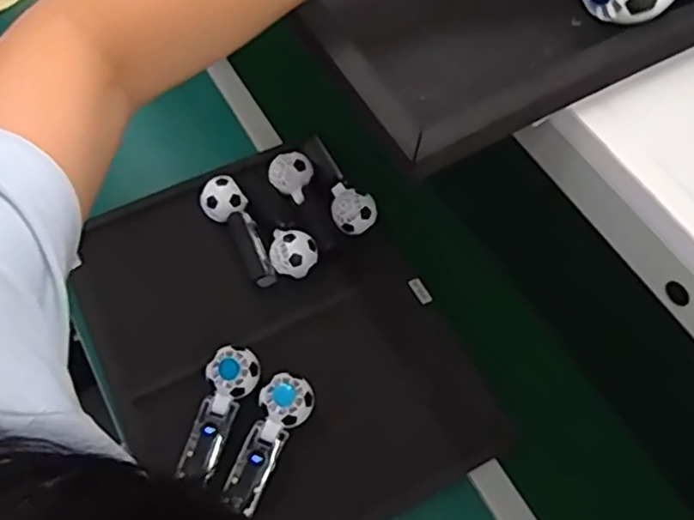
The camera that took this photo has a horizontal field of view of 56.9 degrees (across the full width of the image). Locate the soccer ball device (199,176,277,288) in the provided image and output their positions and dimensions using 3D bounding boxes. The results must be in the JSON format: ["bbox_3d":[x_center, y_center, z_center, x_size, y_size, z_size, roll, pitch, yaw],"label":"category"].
[{"bbox_3d":[-0.156,-0.038,0.901,0.062,0.051,0.173,-19,61,-13],"label":"soccer ball device"}]

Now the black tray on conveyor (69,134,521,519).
[{"bbox_3d":[-0.100,0.095,0.846,0.422,0.073,0.550,-27,68,-14],"label":"black tray on conveyor"}]

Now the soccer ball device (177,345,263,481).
[{"bbox_3d":[-0.161,0.184,0.775,0.063,0.044,0.168,21,60,11],"label":"soccer ball device"}]

